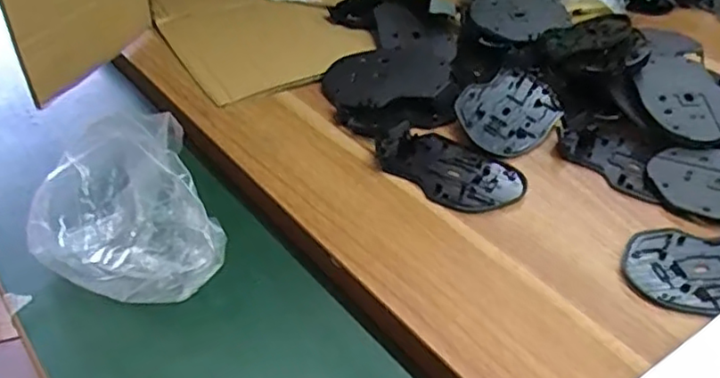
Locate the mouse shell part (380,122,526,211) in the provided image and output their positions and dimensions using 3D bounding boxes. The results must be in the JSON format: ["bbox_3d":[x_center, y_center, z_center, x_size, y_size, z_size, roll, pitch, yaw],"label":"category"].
[{"bbox_3d":[0.068,-0.016,0.499,0.115,0.014,0.071,26,45,26],"label":"mouse shell part"}]

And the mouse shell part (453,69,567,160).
[{"bbox_3d":[0.130,-0.068,0.550,0.103,0.023,0.072,-33,51,-27],"label":"mouse shell part"}]

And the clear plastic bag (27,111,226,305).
[{"bbox_3d":[-0.158,0.017,0.430,0.118,0.082,0.122,-19,44,-23],"label":"clear plastic bag"}]

